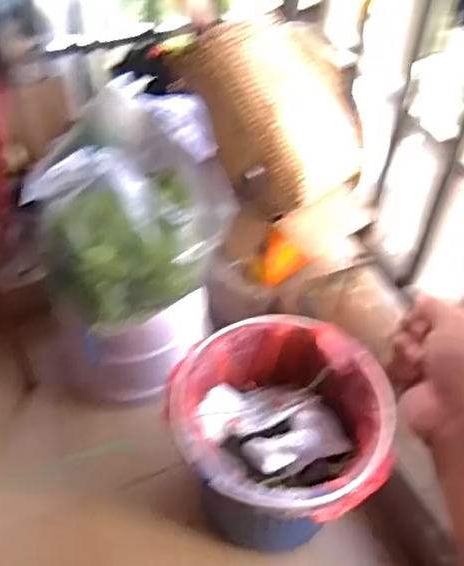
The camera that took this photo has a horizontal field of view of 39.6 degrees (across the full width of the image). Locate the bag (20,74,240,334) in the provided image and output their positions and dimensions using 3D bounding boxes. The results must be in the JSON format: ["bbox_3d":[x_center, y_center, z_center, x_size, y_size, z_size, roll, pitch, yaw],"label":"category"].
[{"bbox_3d":[-0.168,-0.134,0.985,0.270,0.245,0.289,-9,50,-11],"label":"bag"}]

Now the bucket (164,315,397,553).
[{"bbox_3d":[0.049,0.247,0.965,0.261,0.282,0.287,2,48,-2],"label":"bucket"}]

